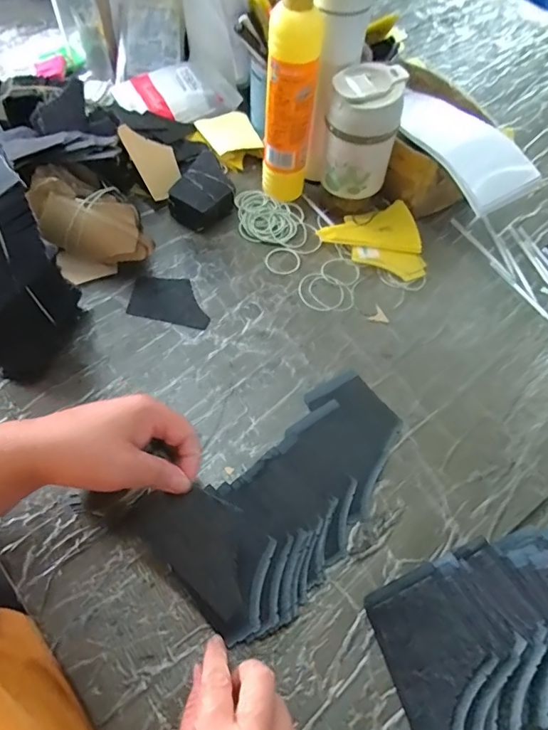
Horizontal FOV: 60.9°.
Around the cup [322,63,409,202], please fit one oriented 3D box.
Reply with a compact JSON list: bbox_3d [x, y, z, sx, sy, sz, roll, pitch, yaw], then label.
[{"bbox_3d":[0.101,-0.258,0.546,0.073,0.147,0.073,2,60,-3],"label":"cup"}]

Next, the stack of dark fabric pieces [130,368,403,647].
[{"bbox_3d":[0.019,0.105,0.414,0.134,0.023,0.242,41,62,21],"label":"stack of dark fabric pieces"}]

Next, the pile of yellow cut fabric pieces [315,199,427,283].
[{"bbox_3d":[0.126,-0.148,0.574,0.118,0.021,0.109,-15,62,-12],"label":"pile of yellow cut fabric pieces"}]

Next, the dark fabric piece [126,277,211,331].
[{"bbox_3d":[-0.114,-0.073,0.526,0.091,0.004,0.062,11,60,3],"label":"dark fabric piece"}]

